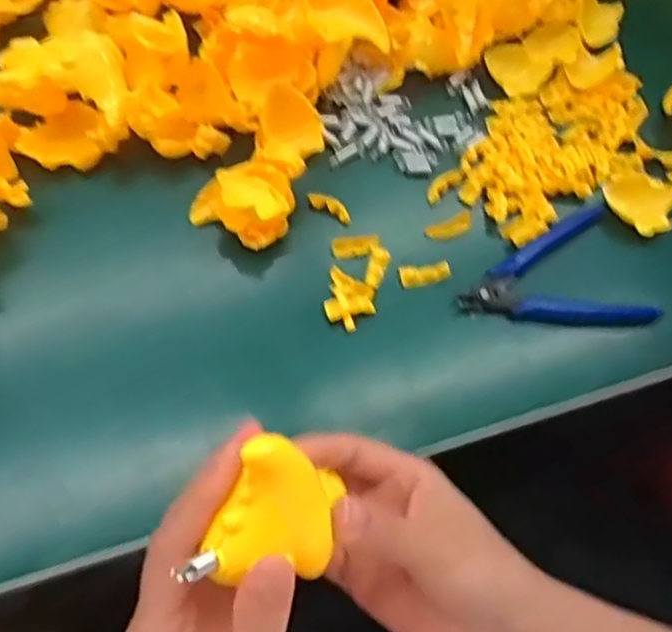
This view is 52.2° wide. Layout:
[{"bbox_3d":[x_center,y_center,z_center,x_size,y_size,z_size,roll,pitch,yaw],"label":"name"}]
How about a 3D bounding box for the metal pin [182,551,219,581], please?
[{"bbox_3d":[-0.046,0.086,0.237,0.013,0.004,0.006,-18,64,-38],"label":"metal pin"}]

